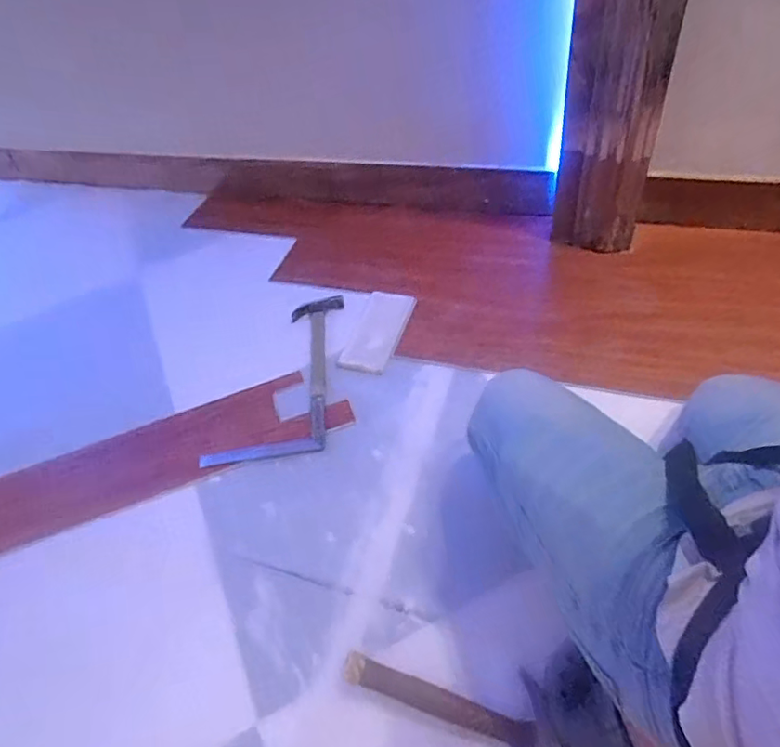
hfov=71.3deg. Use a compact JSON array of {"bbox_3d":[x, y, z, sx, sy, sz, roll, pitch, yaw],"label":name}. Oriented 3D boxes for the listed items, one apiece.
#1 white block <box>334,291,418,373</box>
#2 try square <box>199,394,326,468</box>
[{"bbox_3d":[-0.025,-0.098,1.202,0.107,0.017,0.230,12,51,17],"label":"white block"},{"bbox_3d":[-0.248,0.116,1.064,0.245,0.023,0.119,-9,48,-2],"label":"try square"}]

